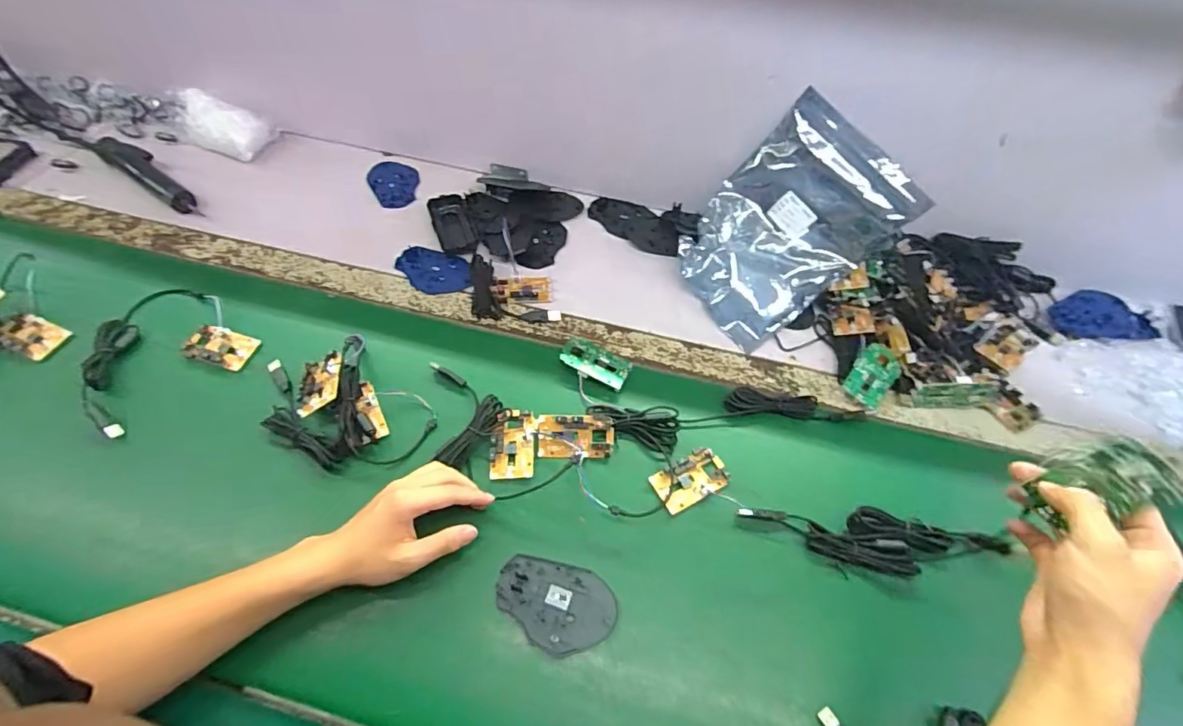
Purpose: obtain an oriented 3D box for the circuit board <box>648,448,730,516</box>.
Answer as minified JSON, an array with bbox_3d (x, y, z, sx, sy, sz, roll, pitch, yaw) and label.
[{"bbox_3d":[0.100,0.119,0.529,0.075,0.012,0.044,-24,61,-18],"label":"circuit board"}]

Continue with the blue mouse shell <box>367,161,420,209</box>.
[{"bbox_3d":[-0.299,-0.274,0.791,0.070,0.014,0.113,-19,60,-16],"label":"blue mouse shell"}]

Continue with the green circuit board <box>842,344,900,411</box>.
[{"bbox_3d":[0.323,0.013,0.599,0.045,0.004,0.077,36,70,8],"label":"green circuit board"}]

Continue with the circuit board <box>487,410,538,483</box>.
[{"bbox_3d":[-0.081,0.083,0.544,0.045,0.013,0.075,3,56,-2],"label":"circuit board"}]

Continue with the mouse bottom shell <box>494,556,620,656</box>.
[{"bbox_3d":[-0.033,0.215,0.463,0.106,0.004,0.069,17,57,7],"label":"mouse bottom shell"}]

